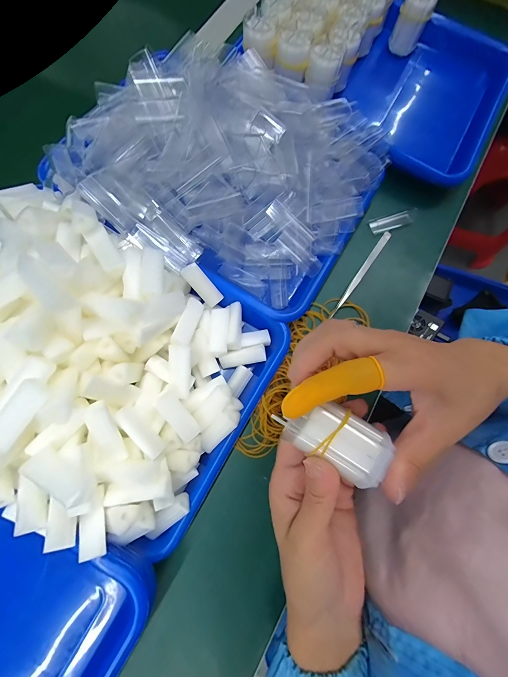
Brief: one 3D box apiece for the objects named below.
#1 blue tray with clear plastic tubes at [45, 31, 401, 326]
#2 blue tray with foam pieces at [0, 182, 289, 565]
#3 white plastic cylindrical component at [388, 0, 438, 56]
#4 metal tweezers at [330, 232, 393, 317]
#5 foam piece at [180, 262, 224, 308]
[{"bbox_3d":[-0.027,-0.181,0.324,0.297,0.098,0.246,28,77,5],"label":"blue tray with clear plastic tubes"},{"bbox_3d":[-0.142,0.010,0.248,0.298,0.099,0.237,27,76,5],"label":"blue tray with foam pieces"},{"bbox_3d":[0.214,-0.430,0.396,0.040,0.064,0.032,28,77,5],"label":"white plastic cylindrical component"},{"bbox_3d":[0.126,-0.078,0.347,0.009,0.013,0.137,36,77,7],"label":"metal tweezers"},{"bbox_3d":[-0.051,-0.053,0.294,0.018,0.007,0.046,-46,116,-12],"label":"foam piece"}]

